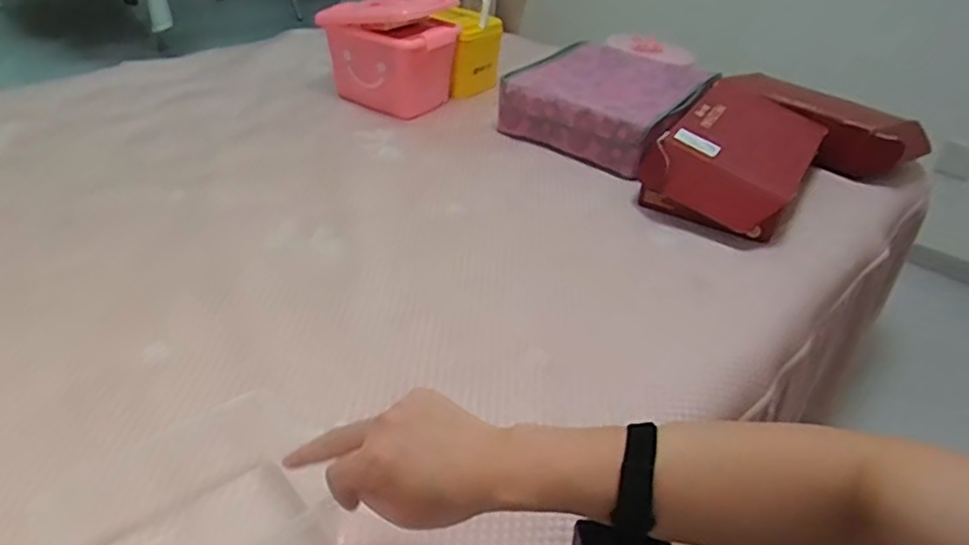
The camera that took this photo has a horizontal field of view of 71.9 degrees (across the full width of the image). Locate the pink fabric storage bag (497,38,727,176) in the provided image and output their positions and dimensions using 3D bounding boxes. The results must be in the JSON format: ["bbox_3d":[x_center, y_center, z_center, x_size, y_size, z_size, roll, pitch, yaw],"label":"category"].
[{"bbox_3d":[0.244,-0.330,1.321,0.336,0.127,0.360,22,38,25],"label":"pink fabric storage bag"}]

